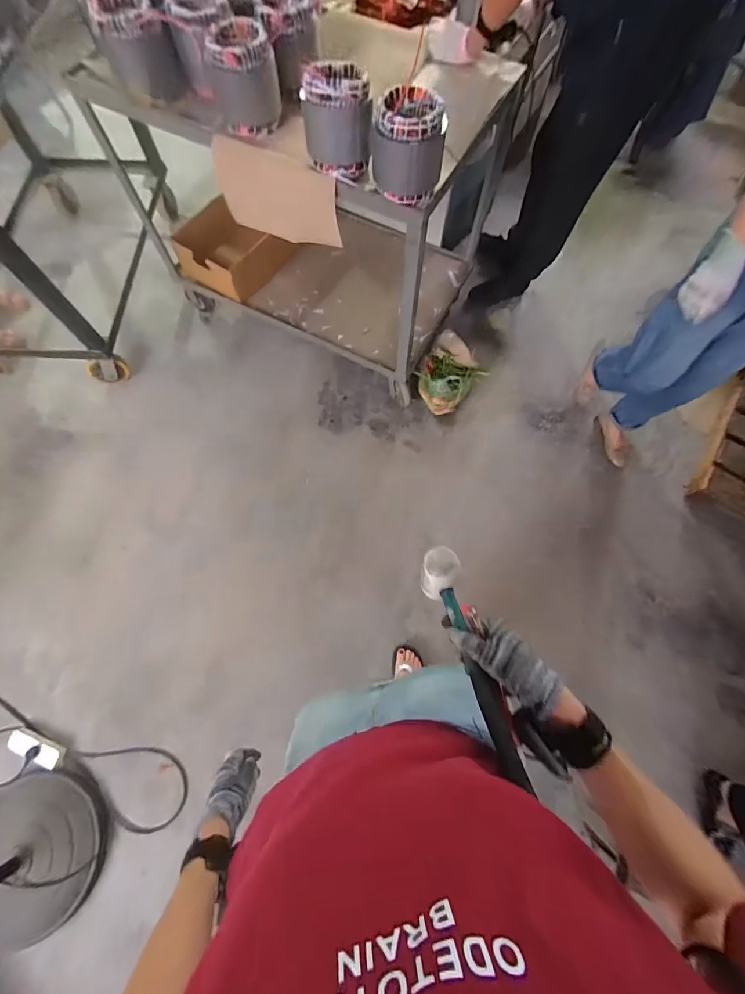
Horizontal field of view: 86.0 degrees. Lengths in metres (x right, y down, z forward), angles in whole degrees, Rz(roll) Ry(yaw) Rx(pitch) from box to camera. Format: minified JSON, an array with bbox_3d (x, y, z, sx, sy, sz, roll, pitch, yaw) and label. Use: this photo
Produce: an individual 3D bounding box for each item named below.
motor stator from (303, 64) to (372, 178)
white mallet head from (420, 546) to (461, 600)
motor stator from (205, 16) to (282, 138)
[{"bbox_3d":[-0.077,-0.847,0.892,0.151,0.155,0.160,2,70,-1],"label":"motor stator"},{"bbox_3d":[0.087,0.101,0.532,0.045,0.054,0.060,15,71,4],"label":"white mallet head"},{"bbox_3d":[-0.304,-0.992,0.960,0.150,0.171,0.150,-14,71,-7],"label":"motor stator"}]

